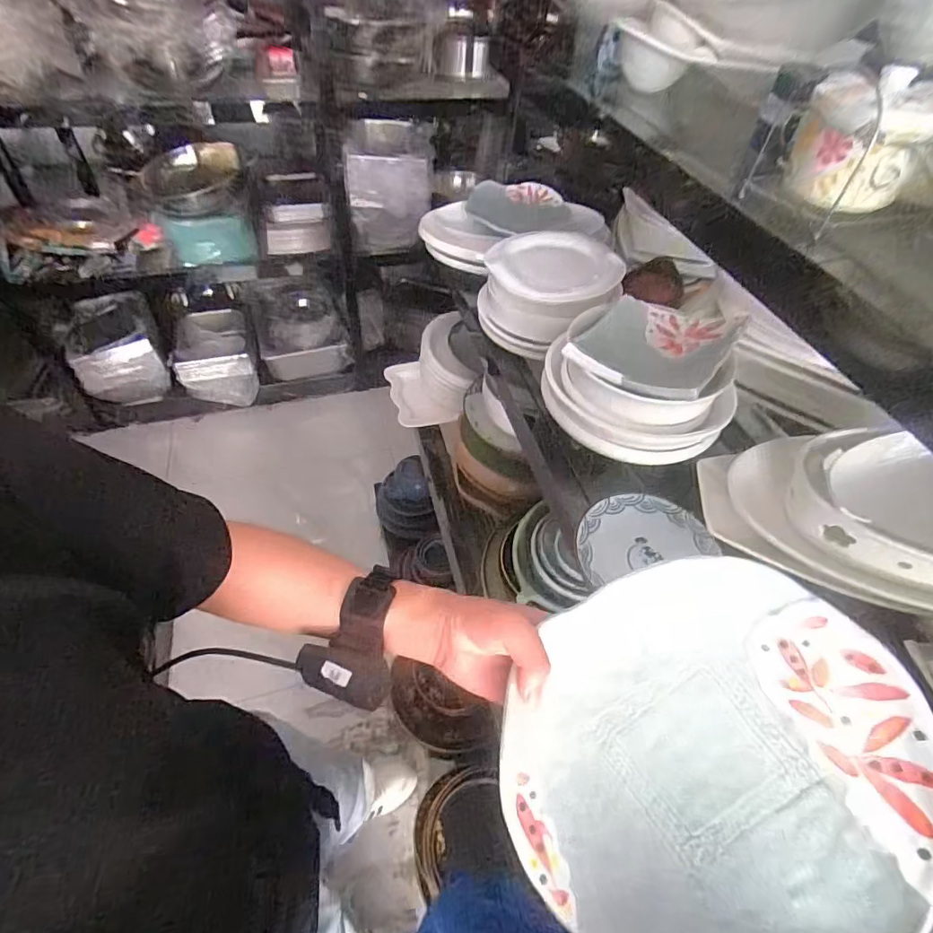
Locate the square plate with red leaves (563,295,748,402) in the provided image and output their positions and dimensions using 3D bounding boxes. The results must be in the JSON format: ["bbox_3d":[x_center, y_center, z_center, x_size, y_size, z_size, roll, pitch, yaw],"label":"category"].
[{"bbox_3d":[0.238,-0.152,0.646,0.174,0.040,0.183,26,53,17],"label":"square plate with red leaves"}]

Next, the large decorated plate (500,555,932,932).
[{"bbox_3d":[0.148,0.183,0.313,0.241,0.022,0.230,-2,77,10],"label":"large decorated plate"}]

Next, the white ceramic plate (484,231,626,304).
[{"bbox_3d":[0.139,-0.319,0.803,0.170,0.030,0.228,-34,51,-12],"label":"white ceramic plate"}]

